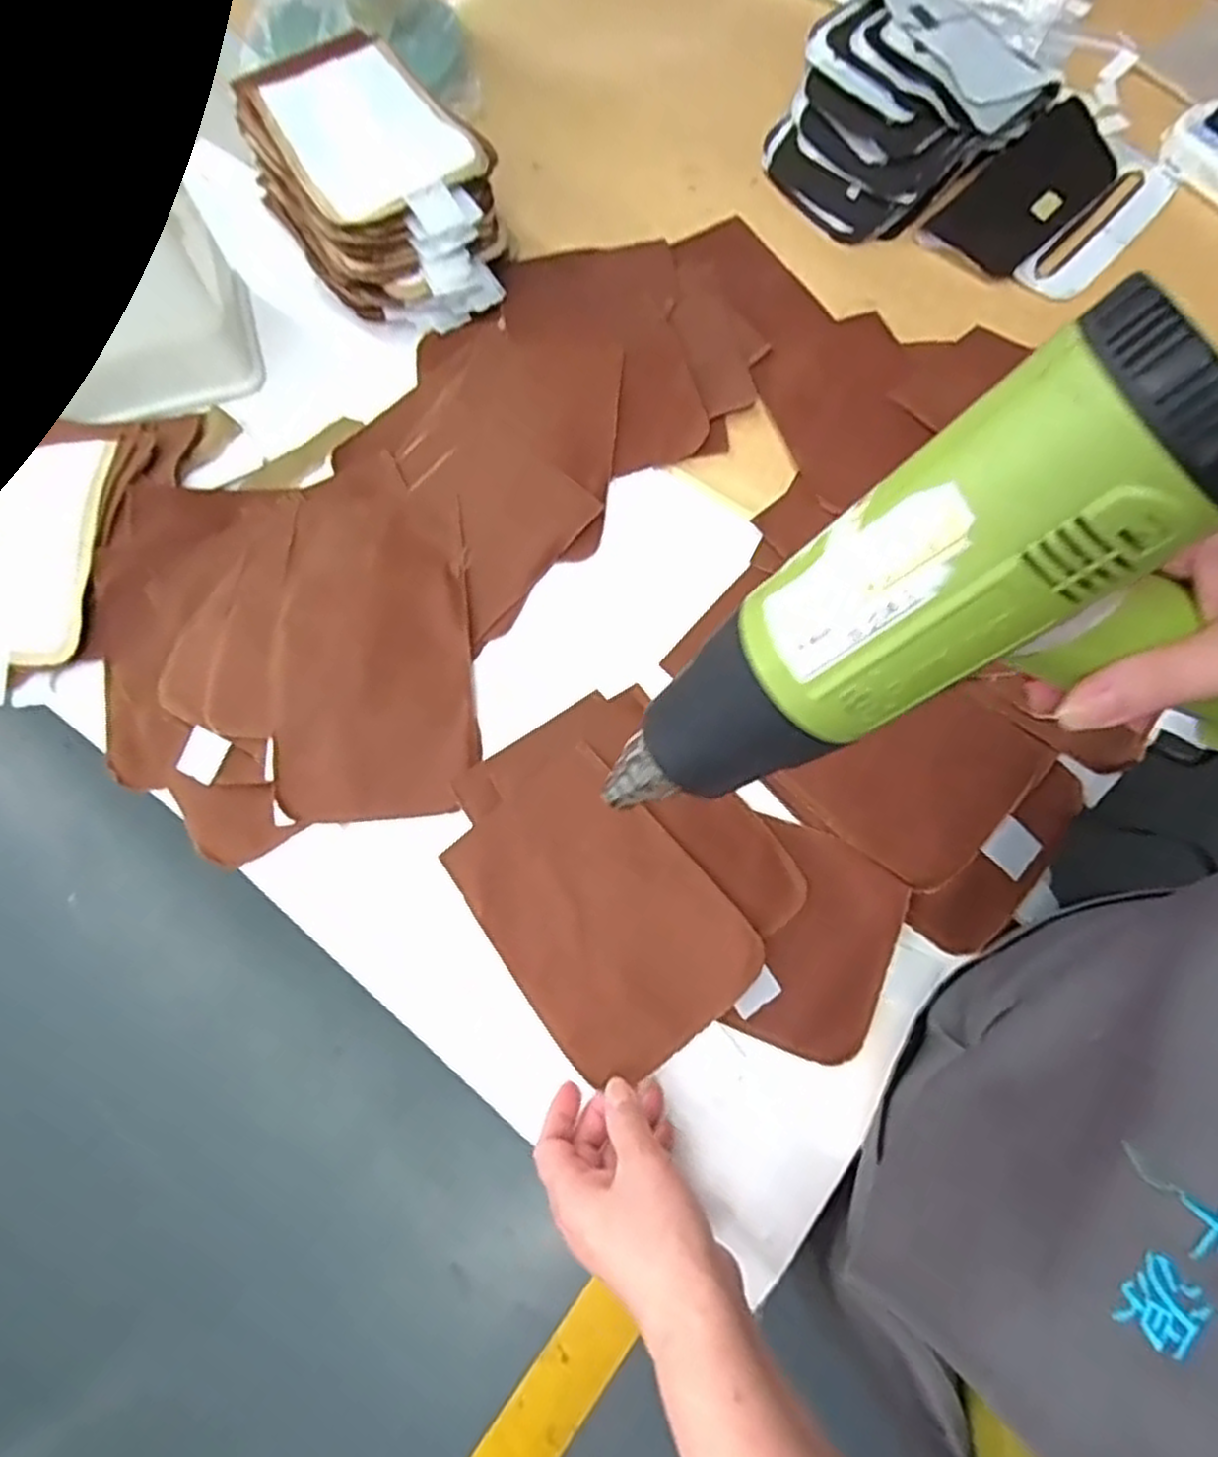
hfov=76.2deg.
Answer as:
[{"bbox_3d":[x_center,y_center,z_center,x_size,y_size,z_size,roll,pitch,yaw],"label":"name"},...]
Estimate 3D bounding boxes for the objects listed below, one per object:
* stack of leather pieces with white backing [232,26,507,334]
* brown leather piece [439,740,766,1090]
[{"bbox_3d":[-0.187,-0.451,0.646,0.157,0.081,0.236,-31,73,-10],"label":"stack of leather pieces with white backing"},{"bbox_3d":[-0.008,0.114,0.490,0.129,0.006,0.185,-40,73,-6],"label":"brown leather piece"}]

